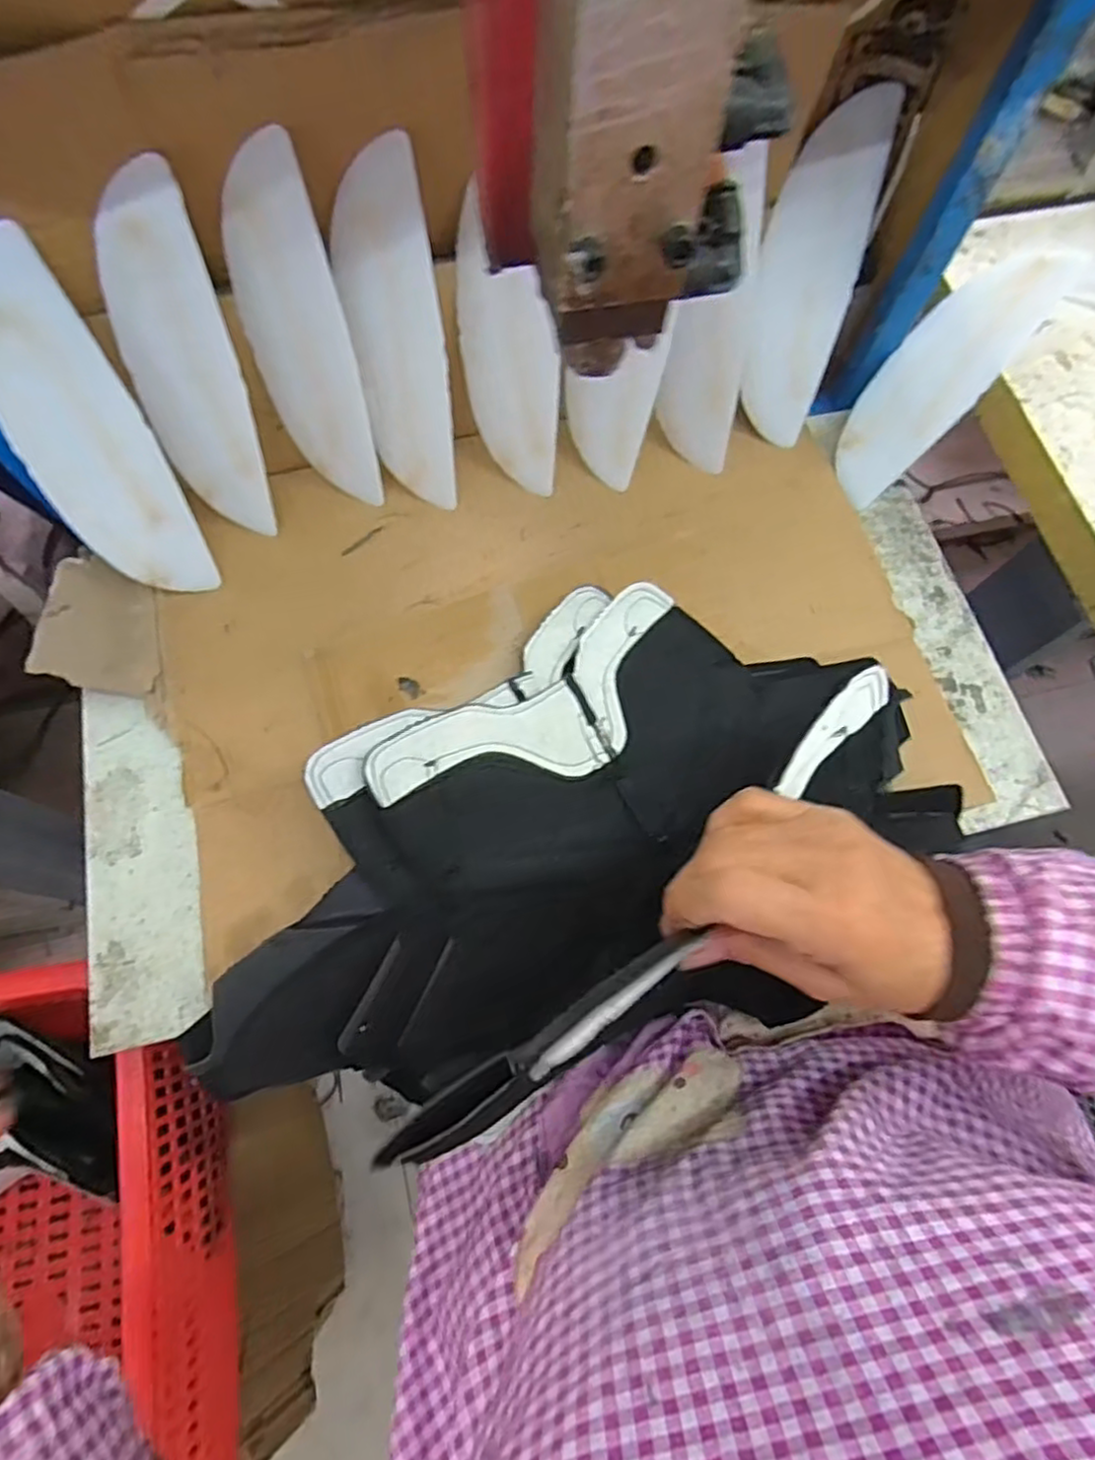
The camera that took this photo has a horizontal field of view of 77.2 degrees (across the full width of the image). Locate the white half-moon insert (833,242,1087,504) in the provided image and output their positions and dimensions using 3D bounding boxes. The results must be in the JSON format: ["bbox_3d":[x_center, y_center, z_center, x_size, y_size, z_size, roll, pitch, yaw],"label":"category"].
[{"bbox_3d":[0.307,-0.281,0.544,0.076,0.015,0.206,43,111,20],"label":"white half-moon insert"}]

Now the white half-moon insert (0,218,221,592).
[{"bbox_3d":[-0.292,-0.181,0.435,0.070,0.211,0.021,-23,39,-10],"label":"white half-moon insert"}]

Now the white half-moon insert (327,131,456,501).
[{"bbox_3d":[-0.101,-0.258,0.466,0.061,0.210,0.021,-8,42,-5],"label":"white half-moon insert"}]

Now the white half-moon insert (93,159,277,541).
[{"bbox_3d":[-0.235,-0.232,0.447,0.071,0.209,0.006,3,43,3],"label":"white half-moon insert"}]

